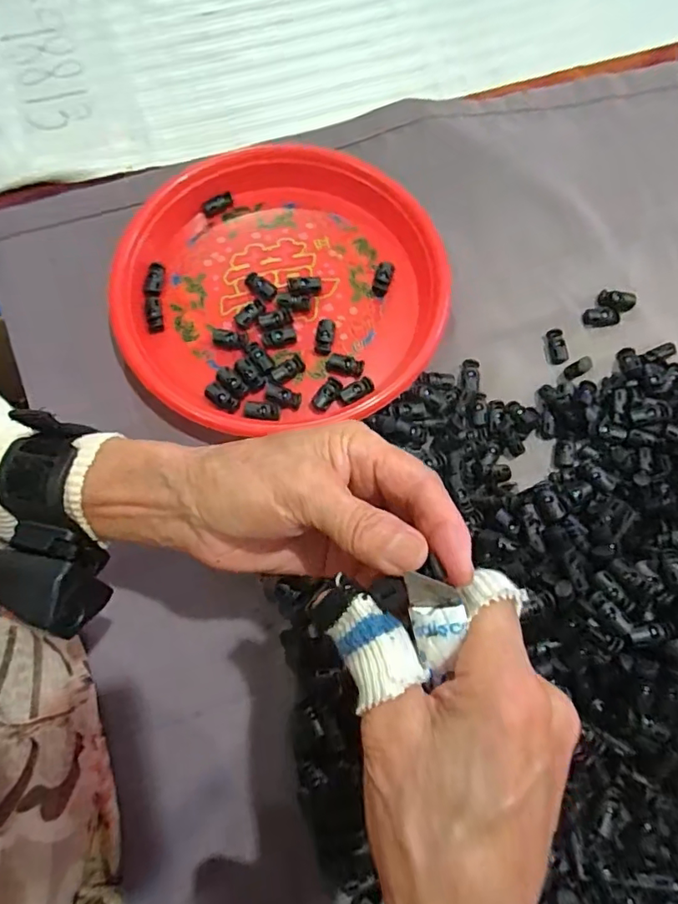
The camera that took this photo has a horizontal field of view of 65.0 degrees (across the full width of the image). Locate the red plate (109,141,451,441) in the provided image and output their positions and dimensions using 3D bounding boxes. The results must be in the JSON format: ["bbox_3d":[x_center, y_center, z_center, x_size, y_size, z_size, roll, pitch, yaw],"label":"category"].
[{"bbox_3d":[-0.045,-0.135,0.424,0.258,0.027,0.237,1,72,-2],"label":"red plate"}]

